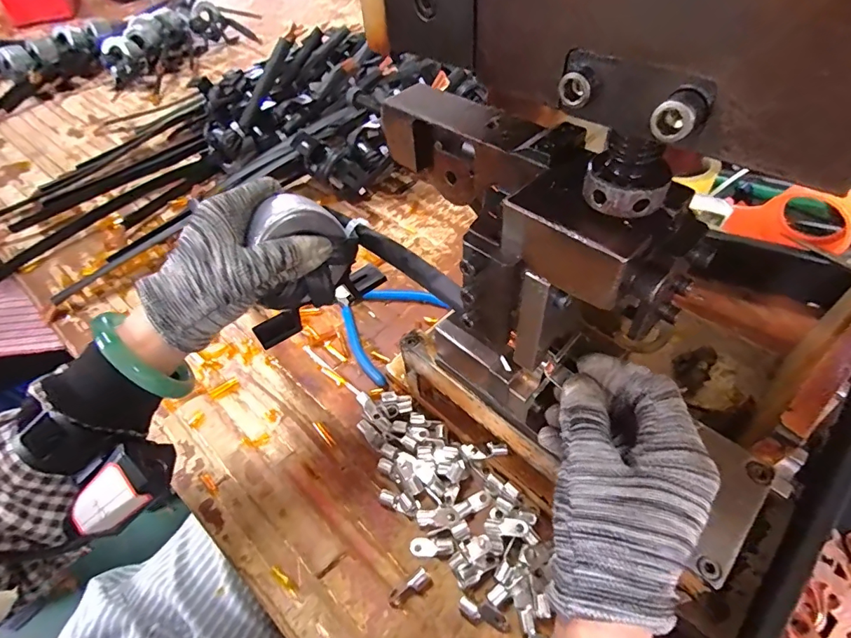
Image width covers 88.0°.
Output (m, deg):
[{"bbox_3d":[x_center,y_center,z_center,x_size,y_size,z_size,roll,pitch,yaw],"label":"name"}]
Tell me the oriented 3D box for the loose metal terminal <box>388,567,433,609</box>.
[{"bbox_3d":[-0.010,0.186,0.304,0.031,0.007,0.013,-28,53,-18],"label":"loose metal terminal"}]

